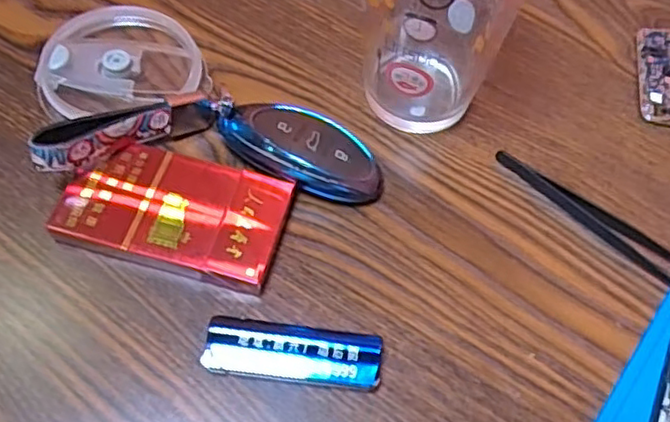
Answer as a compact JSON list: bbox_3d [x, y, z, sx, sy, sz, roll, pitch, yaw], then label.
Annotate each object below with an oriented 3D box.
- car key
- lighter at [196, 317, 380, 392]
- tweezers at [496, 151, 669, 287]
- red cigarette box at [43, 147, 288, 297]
[{"bbox_3d":[-0.017,-0.029,0.321,0.082,0.027,0.032,26,61,11],"label":"car key"},{"bbox_3d":[-0.017,0.058,0.277,0.072,0.015,0.025,7,59,1],"label":"lighter"},{"bbox_3d":[0.130,0.002,0.325,0.111,0.005,0.016,41,65,19],"label":"tweezers"},{"bbox_3d":[-0.074,0.000,0.307,0.099,0.015,0.056,14,60,5],"label":"red cigarette box"}]

